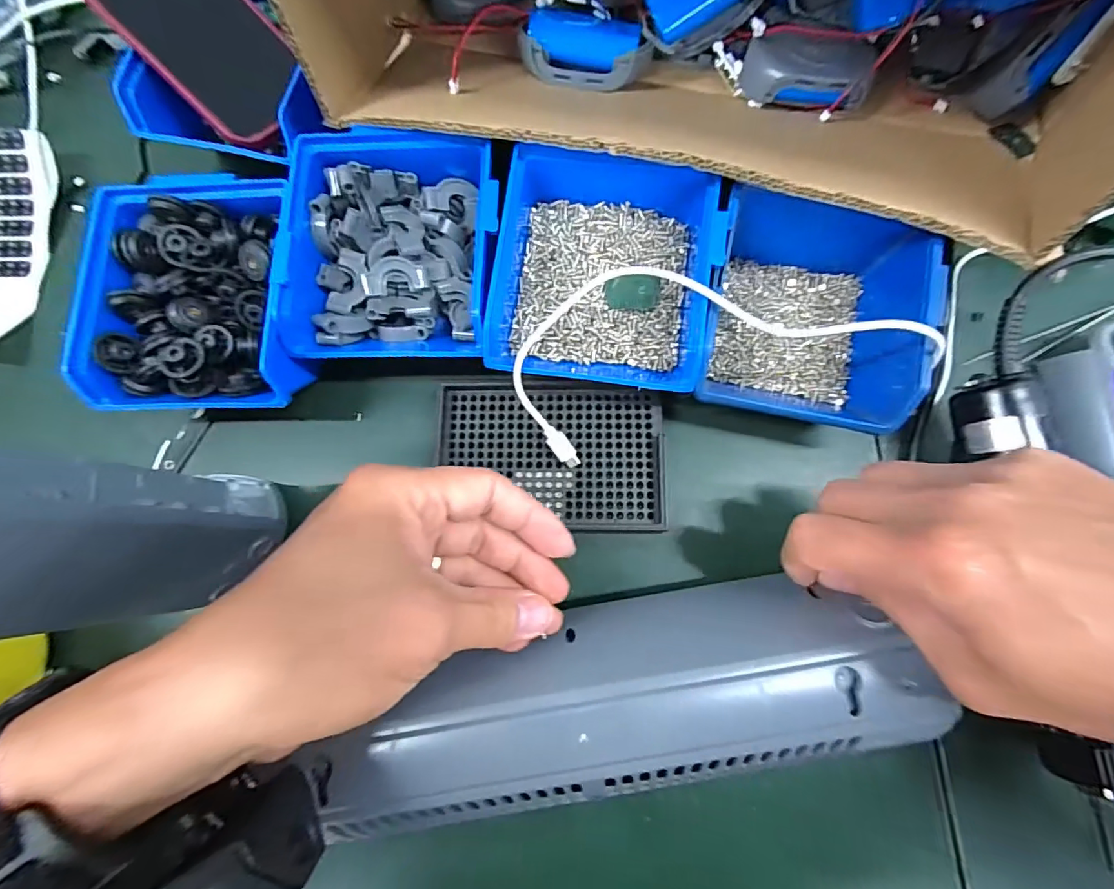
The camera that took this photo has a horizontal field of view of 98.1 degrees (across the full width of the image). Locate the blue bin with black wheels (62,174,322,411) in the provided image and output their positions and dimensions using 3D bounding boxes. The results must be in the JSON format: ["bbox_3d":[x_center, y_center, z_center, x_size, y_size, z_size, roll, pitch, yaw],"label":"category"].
[{"bbox_3d":[-0.210,-0.088,0.298,0.117,0.064,0.136,-2,83,5],"label":"blue bin with black wheels"}]

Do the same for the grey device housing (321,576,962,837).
[{"bbox_3d":[0.028,0.110,0.213,0.242,0.041,0.068,-12,82,0],"label":"grey device housing"}]

